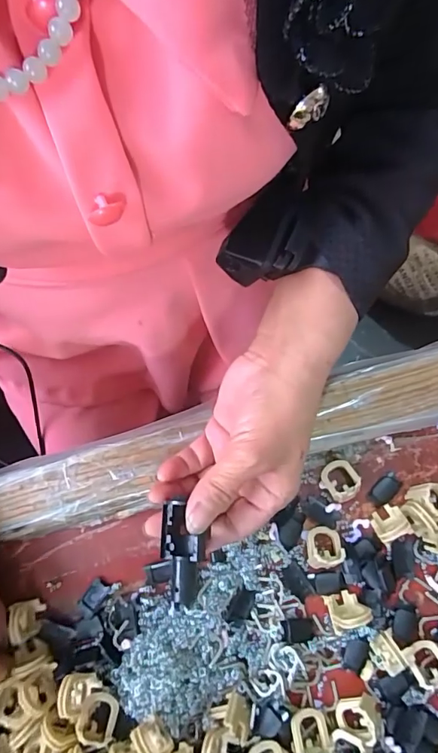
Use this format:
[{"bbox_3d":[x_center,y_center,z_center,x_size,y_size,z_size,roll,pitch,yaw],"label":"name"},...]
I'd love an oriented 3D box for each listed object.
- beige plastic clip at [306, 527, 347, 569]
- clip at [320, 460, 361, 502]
[{"bbox_3d":[0.068,0.112,0.289,0.022,0.015,0.026,-3,39,0],"label":"beige plastic clip"},{"bbox_3d":[0.079,0.068,0.293,0.021,0.014,0.024,-36,82,-6],"label":"clip"}]

